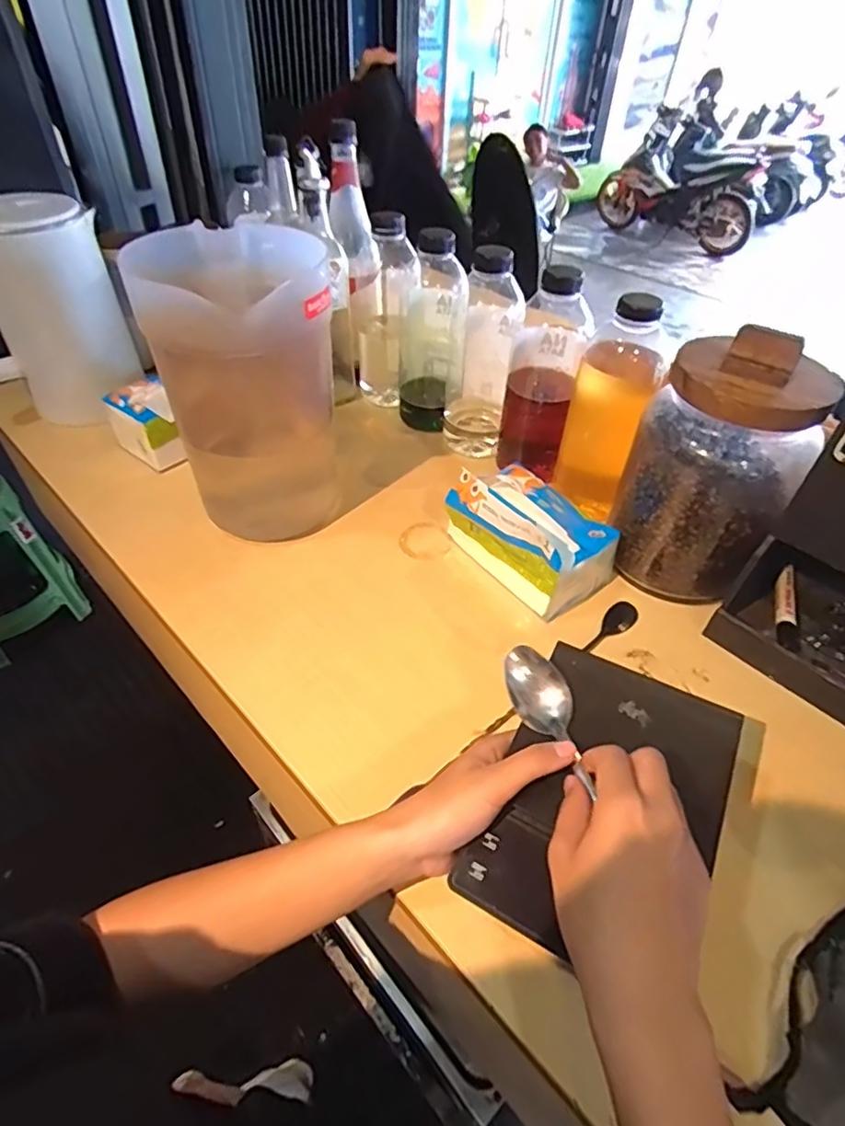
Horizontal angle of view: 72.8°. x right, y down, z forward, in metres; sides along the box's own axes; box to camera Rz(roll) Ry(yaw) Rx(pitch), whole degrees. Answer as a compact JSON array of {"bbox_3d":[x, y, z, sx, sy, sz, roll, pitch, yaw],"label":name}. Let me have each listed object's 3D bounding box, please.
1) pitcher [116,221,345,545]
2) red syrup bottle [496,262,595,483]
[{"bbox_3d":[-0.161,-0.152,0.554,0.143,0.267,0.161,-22,50,-23],"label":"pitcher"},{"bbox_3d":[0.135,-0.212,0.640,0.074,0.229,0.077,11,45,7],"label":"red syrup bottle"}]

